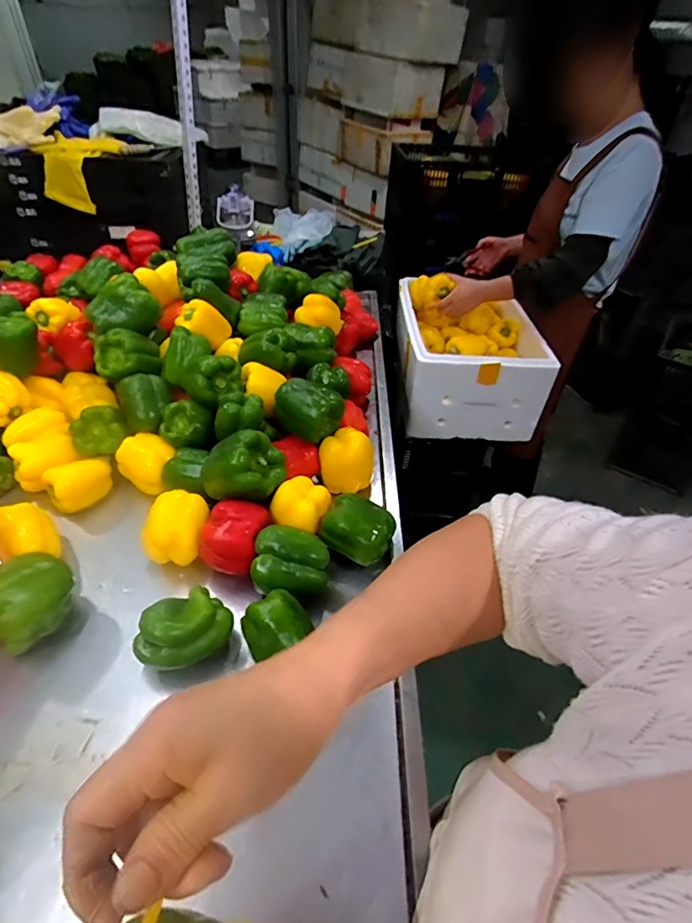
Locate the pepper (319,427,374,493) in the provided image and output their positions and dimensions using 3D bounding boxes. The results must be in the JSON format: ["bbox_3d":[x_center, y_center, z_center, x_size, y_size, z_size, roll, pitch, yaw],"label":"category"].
[{"bbox_3d":[-0.001,-0.007,0.806,0.085,0.096,0.068,-2,42,-6],"label":"pepper"}]

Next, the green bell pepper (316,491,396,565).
[{"bbox_3d":[0.018,0.097,0.703,0.100,0.076,0.079,18,44,15],"label":"green bell pepper"}]

